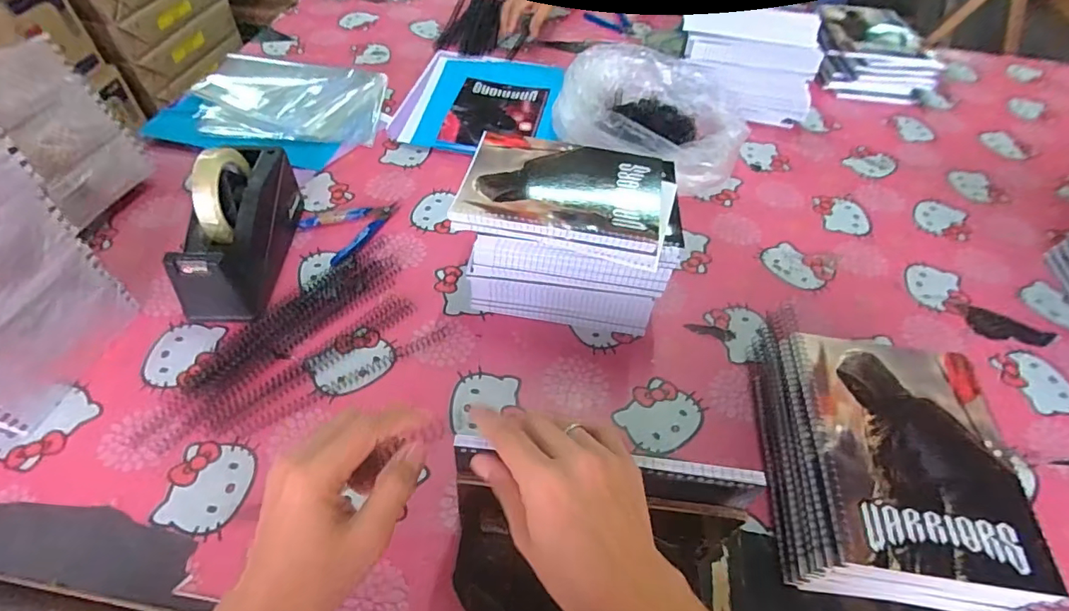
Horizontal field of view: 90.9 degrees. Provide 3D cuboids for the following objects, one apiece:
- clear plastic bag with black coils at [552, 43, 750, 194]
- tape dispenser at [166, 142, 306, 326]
[{"bbox_3d":[0.175,-0.283,0.787,0.273,0.091,0.242,24,53,14],"label":"clear plastic bag with black coils"},{"bbox_3d":[-0.321,-0.090,0.577,0.067,0.118,0.214,3,51,-3],"label":"tape dispenser"}]

